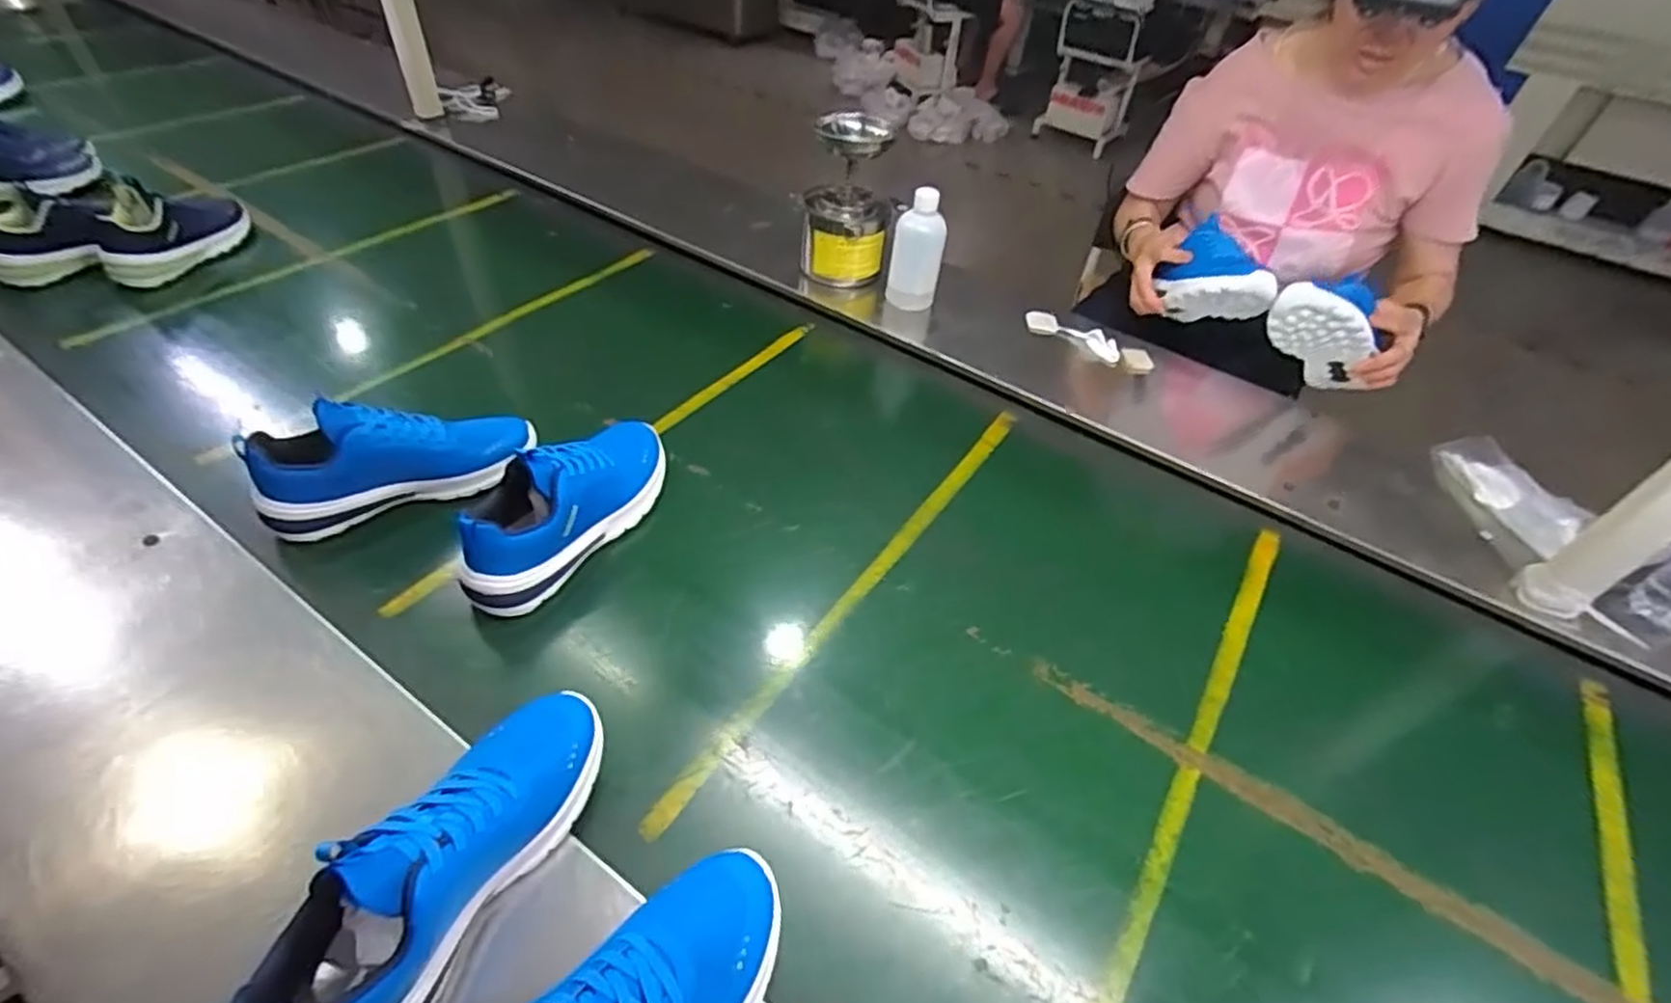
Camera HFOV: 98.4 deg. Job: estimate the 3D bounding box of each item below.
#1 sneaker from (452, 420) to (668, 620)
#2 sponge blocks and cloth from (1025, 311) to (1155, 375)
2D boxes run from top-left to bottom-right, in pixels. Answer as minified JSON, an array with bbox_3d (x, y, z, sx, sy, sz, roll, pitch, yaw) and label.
[{"bbox_3d":[-0.276,-0.004,0.740,0.093,0.118,0.256,25,47,17],"label":"sneaker"},{"bbox_3d":[0.390,-0.249,1.112,0.201,0.027,0.042,29,48,21],"label":"sponge blocks and cloth"}]

